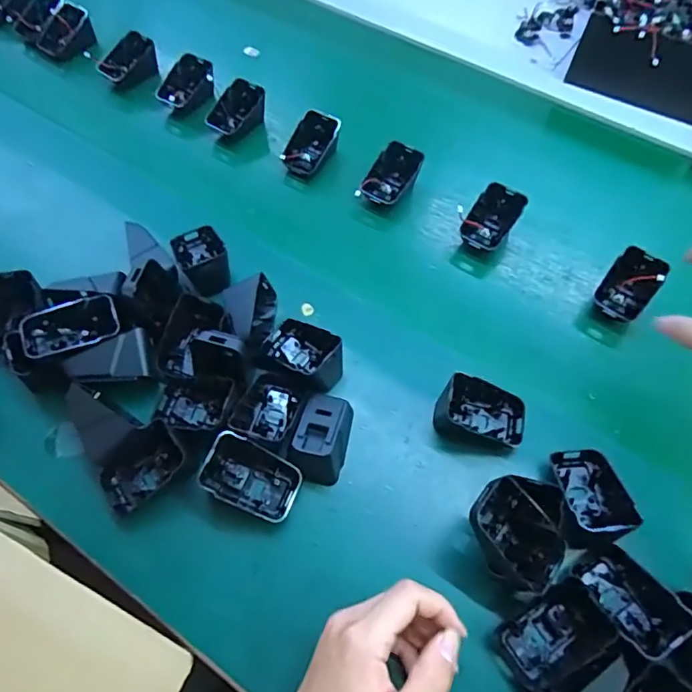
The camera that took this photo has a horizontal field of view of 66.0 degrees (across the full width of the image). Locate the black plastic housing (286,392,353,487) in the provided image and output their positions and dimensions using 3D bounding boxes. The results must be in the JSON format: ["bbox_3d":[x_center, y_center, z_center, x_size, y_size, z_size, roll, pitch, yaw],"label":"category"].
[{"bbox_3d":[-0.017,0.067,0.407,0.038,0.034,0.068,13,60,5],"label":"black plastic housing"}]

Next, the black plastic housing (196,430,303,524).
[{"bbox_3d":[-0.069,0.096,0.391,0.067,0.033,0.045,24,70,0],"label":"black plastic housing"}]

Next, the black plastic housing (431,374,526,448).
[{"bbox_3d":[0.106,0.052,0.419,0.071,0.041,0.042,12,60,4],"label":"black plastic housing"}]

